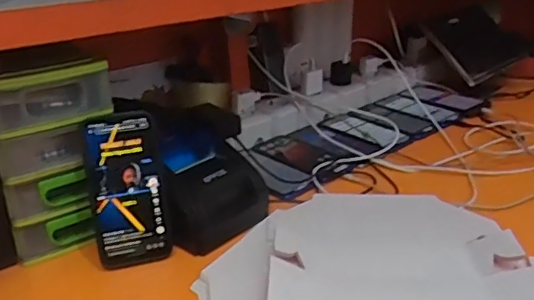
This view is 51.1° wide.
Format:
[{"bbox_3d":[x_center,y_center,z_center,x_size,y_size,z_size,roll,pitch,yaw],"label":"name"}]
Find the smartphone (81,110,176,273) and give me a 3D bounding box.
[{"bbox_3d":[-0.157,0.045,0.631,0.083,0.172,0.006,-9,8,-16],"label":"smartphone"}]

